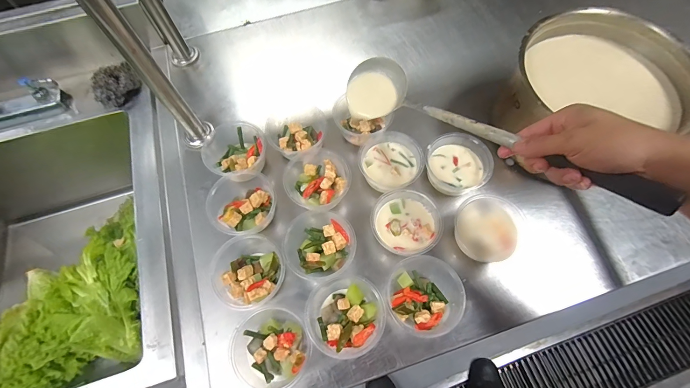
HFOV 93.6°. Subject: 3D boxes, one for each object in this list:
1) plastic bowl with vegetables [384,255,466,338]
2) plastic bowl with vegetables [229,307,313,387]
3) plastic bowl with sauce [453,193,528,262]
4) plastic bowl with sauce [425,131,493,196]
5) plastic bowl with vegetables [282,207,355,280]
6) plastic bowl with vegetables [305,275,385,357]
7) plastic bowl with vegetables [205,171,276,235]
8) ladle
[{"bbox_3d":[0.106,0.143,0.450,0.102,0.065,0.096,-1,65,2],"label":"plastic bowl with vegetables"},{"bbox_3d":[-0.095,0.209,0.434,0.095,0.062,0.104,-1,65,2],"label":"plastic bowl with vegetables"},{"bbox_3d":[0.218,0.054,0.495,0.096,0.052,0.094,-1,65,2],"label":"plastic bowl with sauce"},{"bbox_3d":[0.182,-0.048,0.533,0.097,0.069,0.100,-1,66,3],"label":"plastic bowl with sauce"},{"bbox_3d":[-0.039,0.075,0.499,0.103,0.068,0.110,-1,65,2],"label":"plastic bowl with vegetables"},{"bbox_3d":[-0.001,0.165,0.446,0.101,0.062,0.106,-1,65,2],"label":"plastic bowl with vegetables"},{"bbox_3d":[-0.160,0.023,0.516,0.097,0.066,0.089,-1,65,2],"label":"plastic bowl with vegetables"},{"bbox_3d":[0.142,-0.084,0.407,0.084,0.070,0.419,-35,45,-13],"label":"ladle"}]

